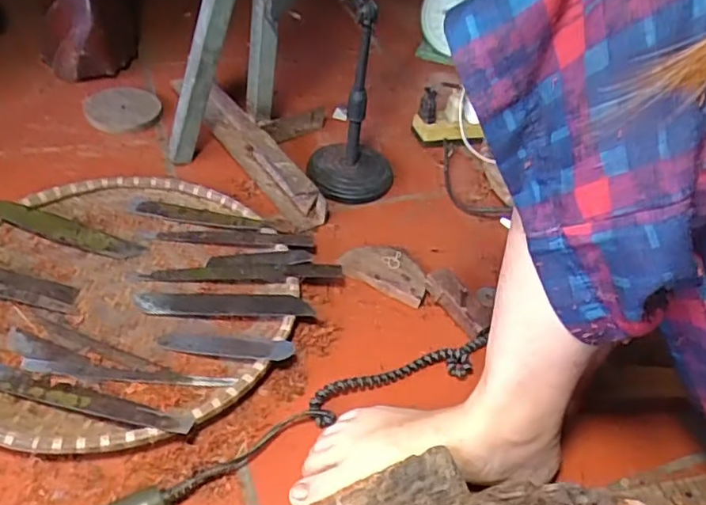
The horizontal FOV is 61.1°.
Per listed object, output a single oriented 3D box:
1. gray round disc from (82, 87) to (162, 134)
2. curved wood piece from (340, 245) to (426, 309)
[{"bbox_3d":[-0.327,-0.205,0.846,0.099,0.016,0.102,4,43,-4],"label":"gray round disc"},{"bbox_3d":[0.037,0.017,0.651,0.097,0.016,0.062,22,44,15],"label":"curved wood piece"}]

